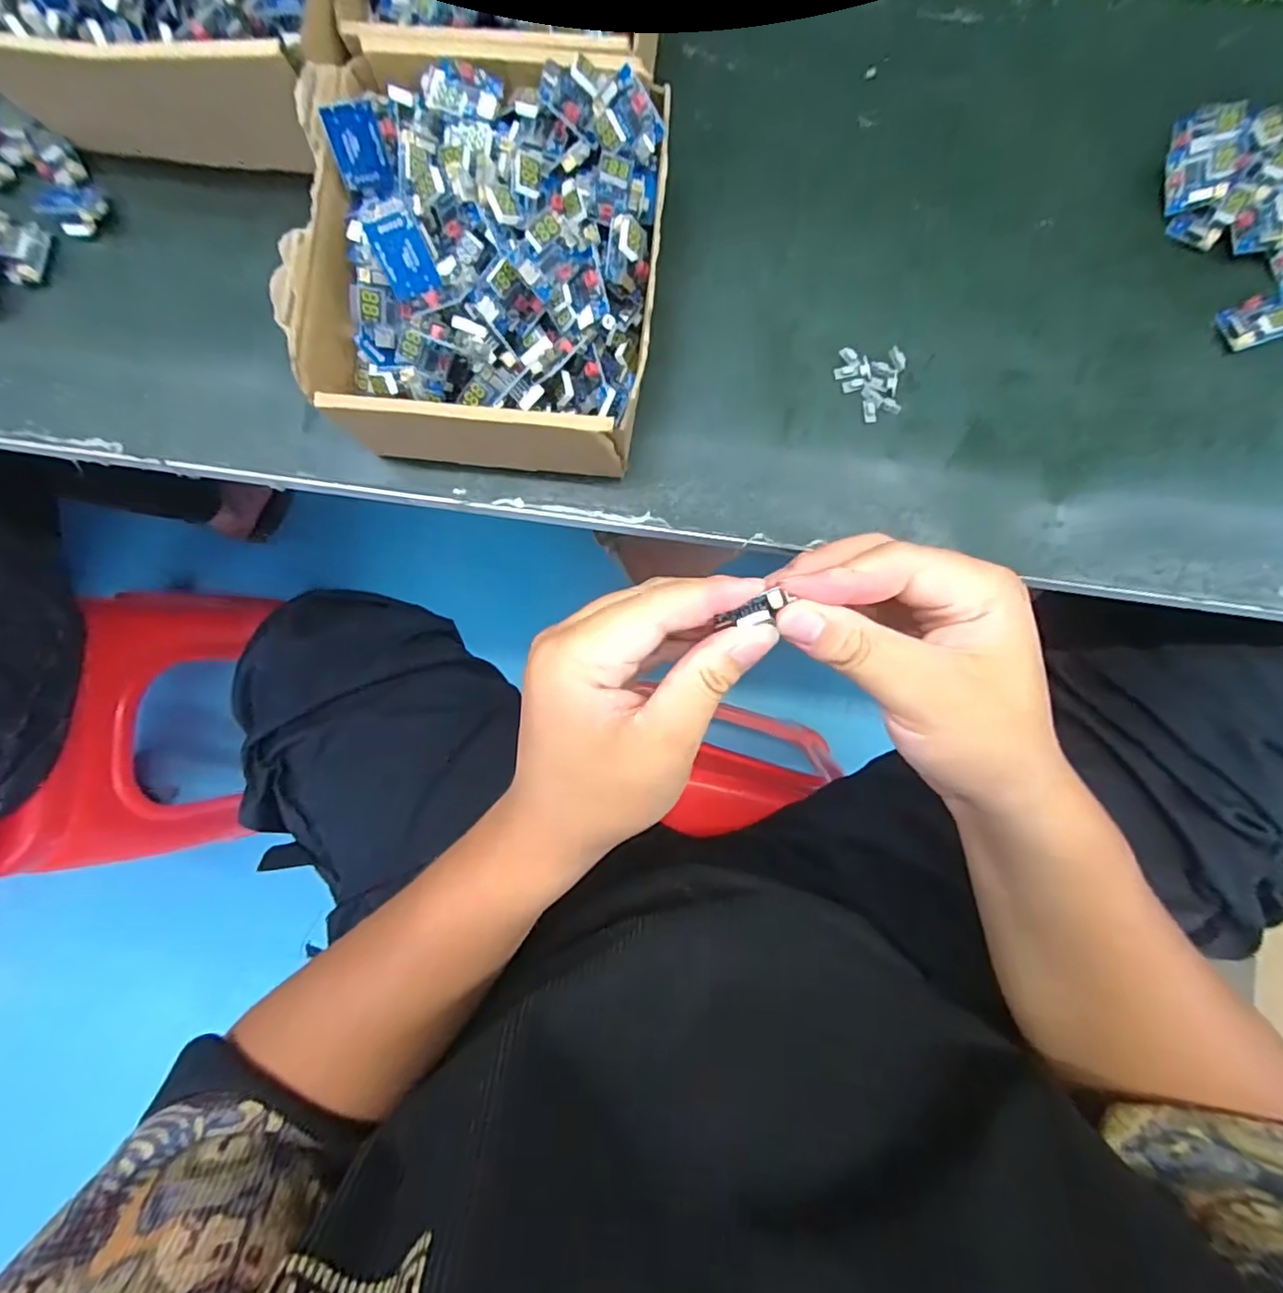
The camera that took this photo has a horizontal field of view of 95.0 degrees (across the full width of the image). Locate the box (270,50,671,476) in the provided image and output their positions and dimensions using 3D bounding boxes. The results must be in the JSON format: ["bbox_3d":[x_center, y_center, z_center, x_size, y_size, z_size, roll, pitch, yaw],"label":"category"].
[{"bbox_3d":[-0.070,-0.171,0.271,0.155,0.067,0.174,6,88,3],"label":"box"}]

